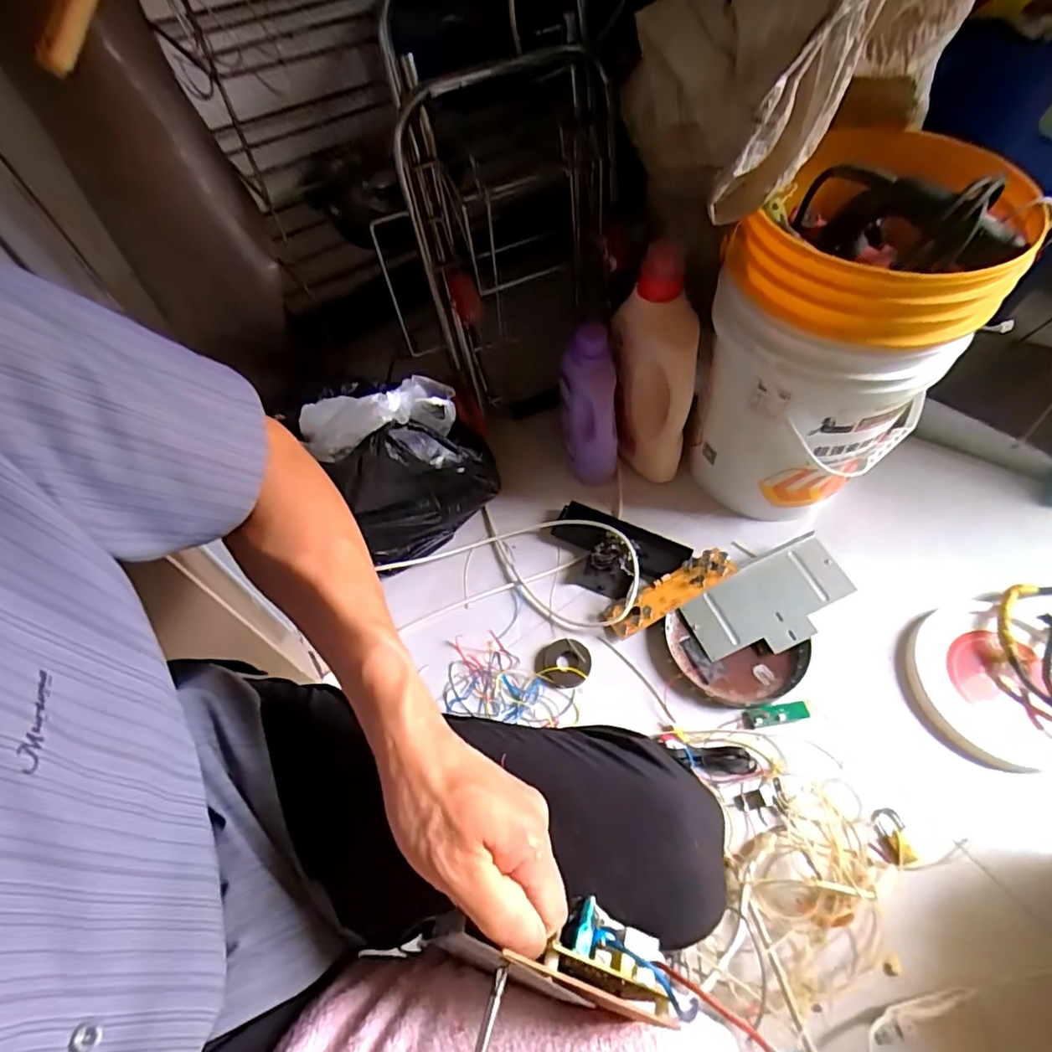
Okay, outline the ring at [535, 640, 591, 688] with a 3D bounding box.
[{"bbox_3d":[0.053,0.199,0.821,0.078,0.015,0.067,-4,58,2],"label":"ring"}]

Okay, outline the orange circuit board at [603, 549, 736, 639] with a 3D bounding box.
[{"bbox_3d":[0.217,0.098,0.849,0.205,0.017,0.055,-31,60,-4],"label":"orange circuit board"}]

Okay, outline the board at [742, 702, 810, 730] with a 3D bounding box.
[{"bbox_3d":[0.341,0.259,0.769,0.088,0.007,0.023,-9,58,-1],"label":"board"}]

